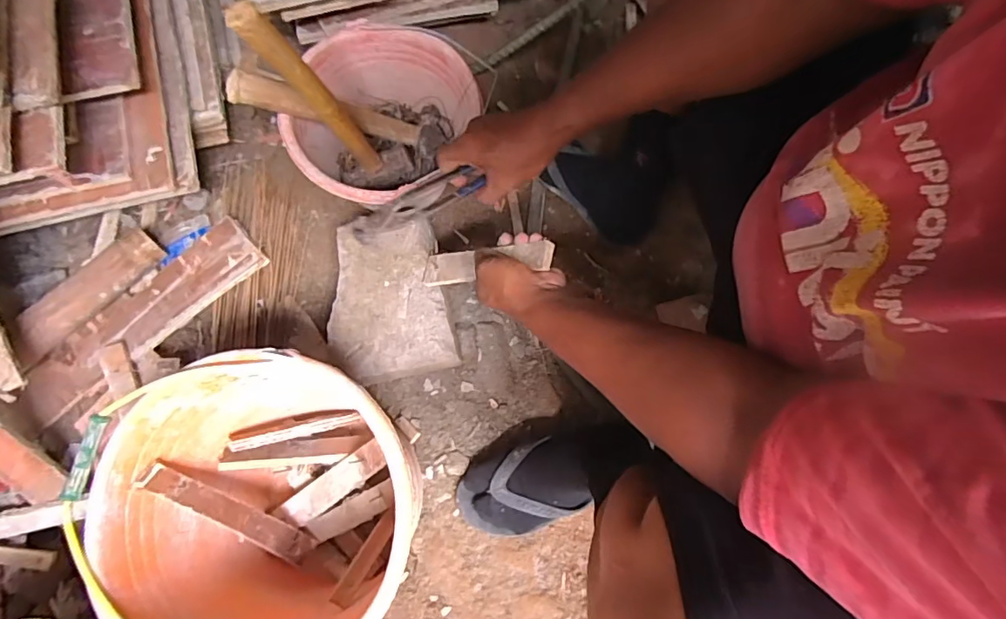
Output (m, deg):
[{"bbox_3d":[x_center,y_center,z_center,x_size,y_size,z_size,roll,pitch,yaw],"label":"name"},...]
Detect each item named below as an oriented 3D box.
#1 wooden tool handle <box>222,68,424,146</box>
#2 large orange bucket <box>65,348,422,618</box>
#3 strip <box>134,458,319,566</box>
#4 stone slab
[{"bbox_3d":[-0.218,-0.256,0.656,0.251,0.037,0.029,0,67,-44],"label":"wooden tool handle"},{"bbox_3d":[-0.240,0.191,0.553,0.321,0.244,0.279,34,80,8],"label":"large orange bucket"},{"bbox_3d":[-0.298,0.226,0.561,0.199,0.009,0.035,42,40,-24],"label":"strip"},{"bbox_3d":[-0.152,-0.018,0.650,0.146,0.023,0.208,-14,82,-2],"label":"stone slab"}]

